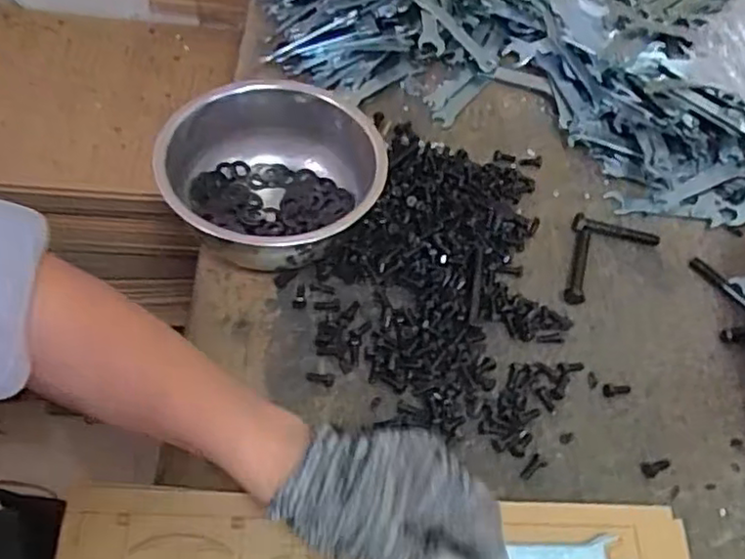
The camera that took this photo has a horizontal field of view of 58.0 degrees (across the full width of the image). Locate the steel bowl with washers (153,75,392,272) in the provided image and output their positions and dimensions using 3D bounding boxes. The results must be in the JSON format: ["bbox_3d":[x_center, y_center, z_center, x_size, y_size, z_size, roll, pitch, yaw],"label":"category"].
[{"bbox_3d":[-0.081,-0.074,0.530,0.163,0.076,0.160,3,55,-4],"label":"steel bowl with washers"}]

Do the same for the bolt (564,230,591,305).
[{"bbox_3d":[0.172,-0.012,0.559,0.014,0.011,0.078,16,55,6],"label":"bolt"}]

